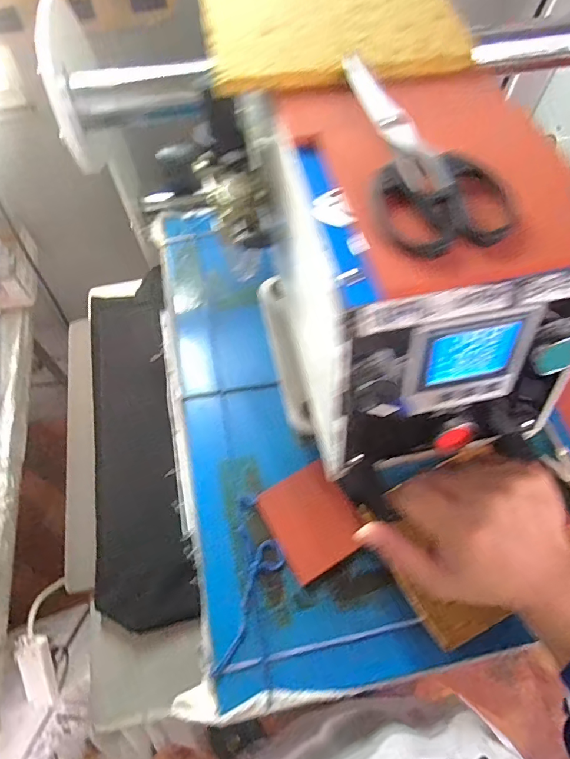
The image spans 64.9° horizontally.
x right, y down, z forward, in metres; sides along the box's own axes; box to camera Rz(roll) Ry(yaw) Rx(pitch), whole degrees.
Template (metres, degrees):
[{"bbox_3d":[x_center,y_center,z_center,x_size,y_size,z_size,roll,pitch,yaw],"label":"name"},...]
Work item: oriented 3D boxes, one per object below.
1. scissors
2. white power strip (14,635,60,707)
[{"bbox_3d":[0.074,-0.136,0.256,0.064,0.012,0.161,-6,60,-3],"label":"scissors"},{"bbox_3d":[-0.374,0.440,0.677,0.046,0.124,0.025,-5,15,-2],"label":"white power strip"}]

